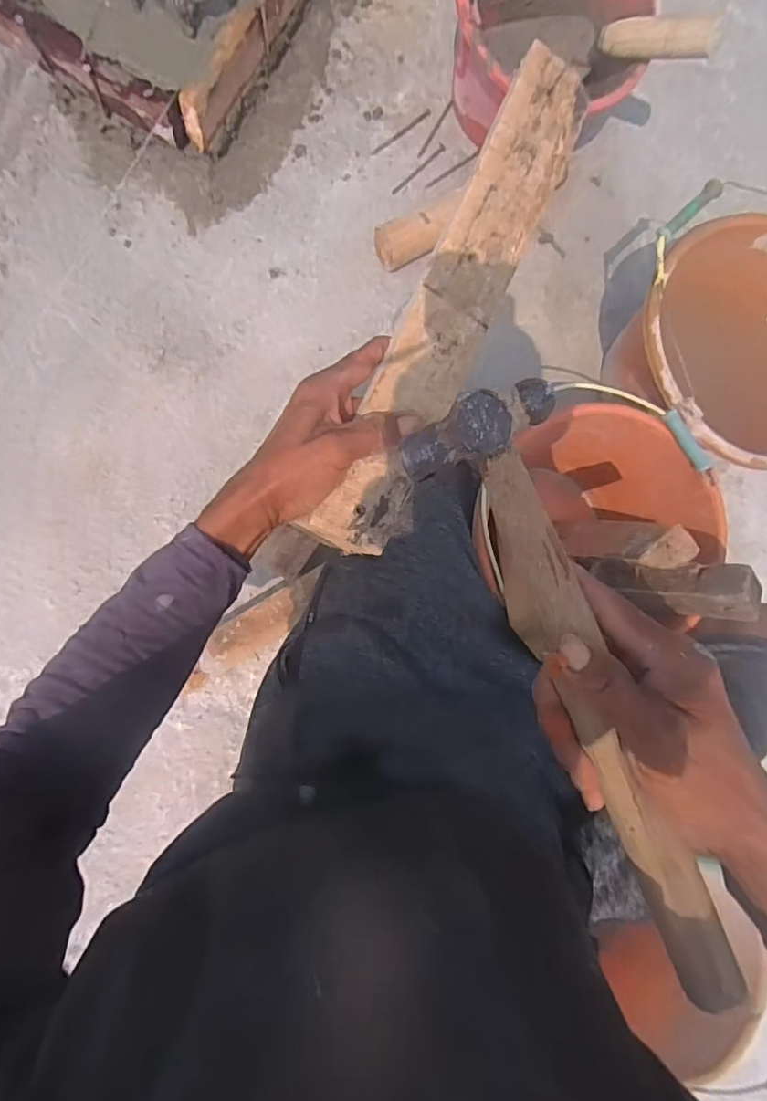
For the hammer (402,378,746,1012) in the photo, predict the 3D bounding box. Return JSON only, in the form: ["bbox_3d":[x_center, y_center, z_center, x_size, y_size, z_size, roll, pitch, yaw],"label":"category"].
[{"bbox_3d":[0.101,0.075,0.264,0.061,0.029,0.315,-24,92,-8],"label":"hammer"}]

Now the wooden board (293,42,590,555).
[{"bbox_3d":[0.049,-0.169,0.374,0.057,0.017,0.364,24,89,-8],"label":"wooden board"}]

